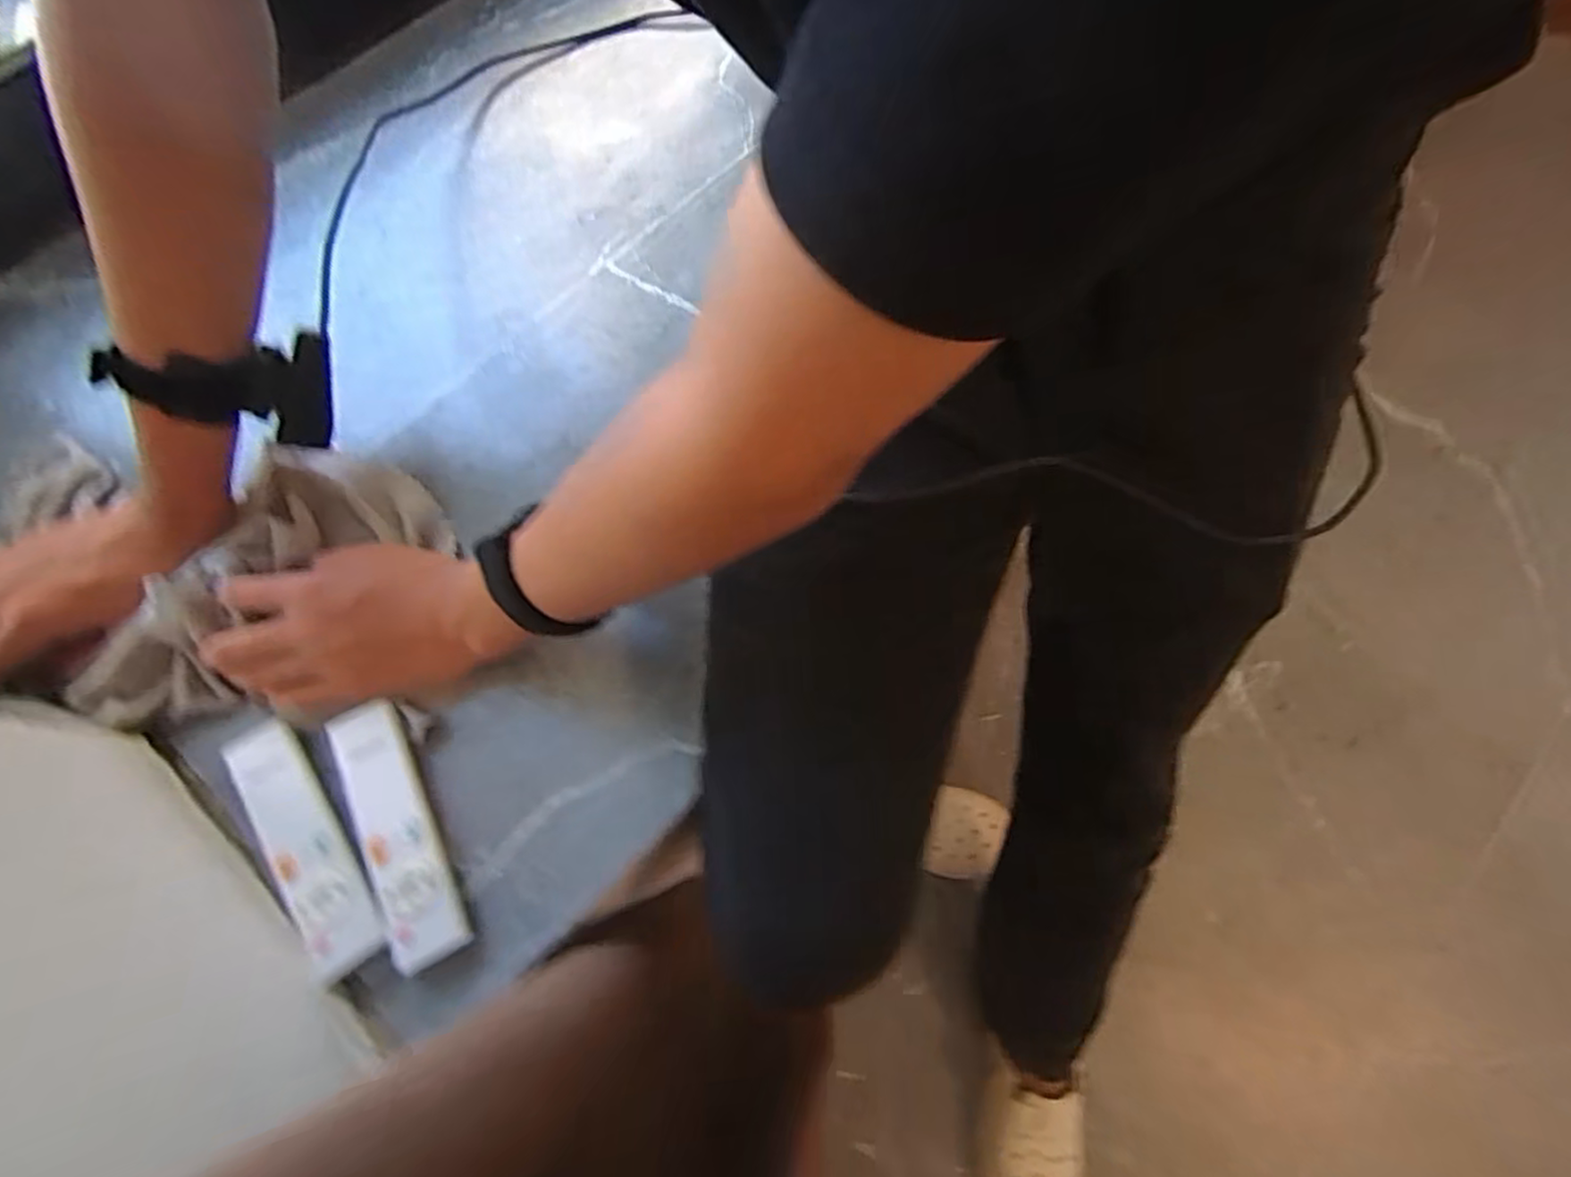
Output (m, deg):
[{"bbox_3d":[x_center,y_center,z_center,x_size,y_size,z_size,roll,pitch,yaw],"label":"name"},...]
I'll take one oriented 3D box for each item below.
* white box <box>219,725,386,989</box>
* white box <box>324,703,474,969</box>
[{"bbox_3d":[-0.258,0.134,0.357,0.036,0.012,0.143,-36,75,-8],"label":"white box"},{"bbox_3d":[-0.208,0.128,0.358,0.038,0.016,0.140,-27,72,-11],"label":"white box"}]

